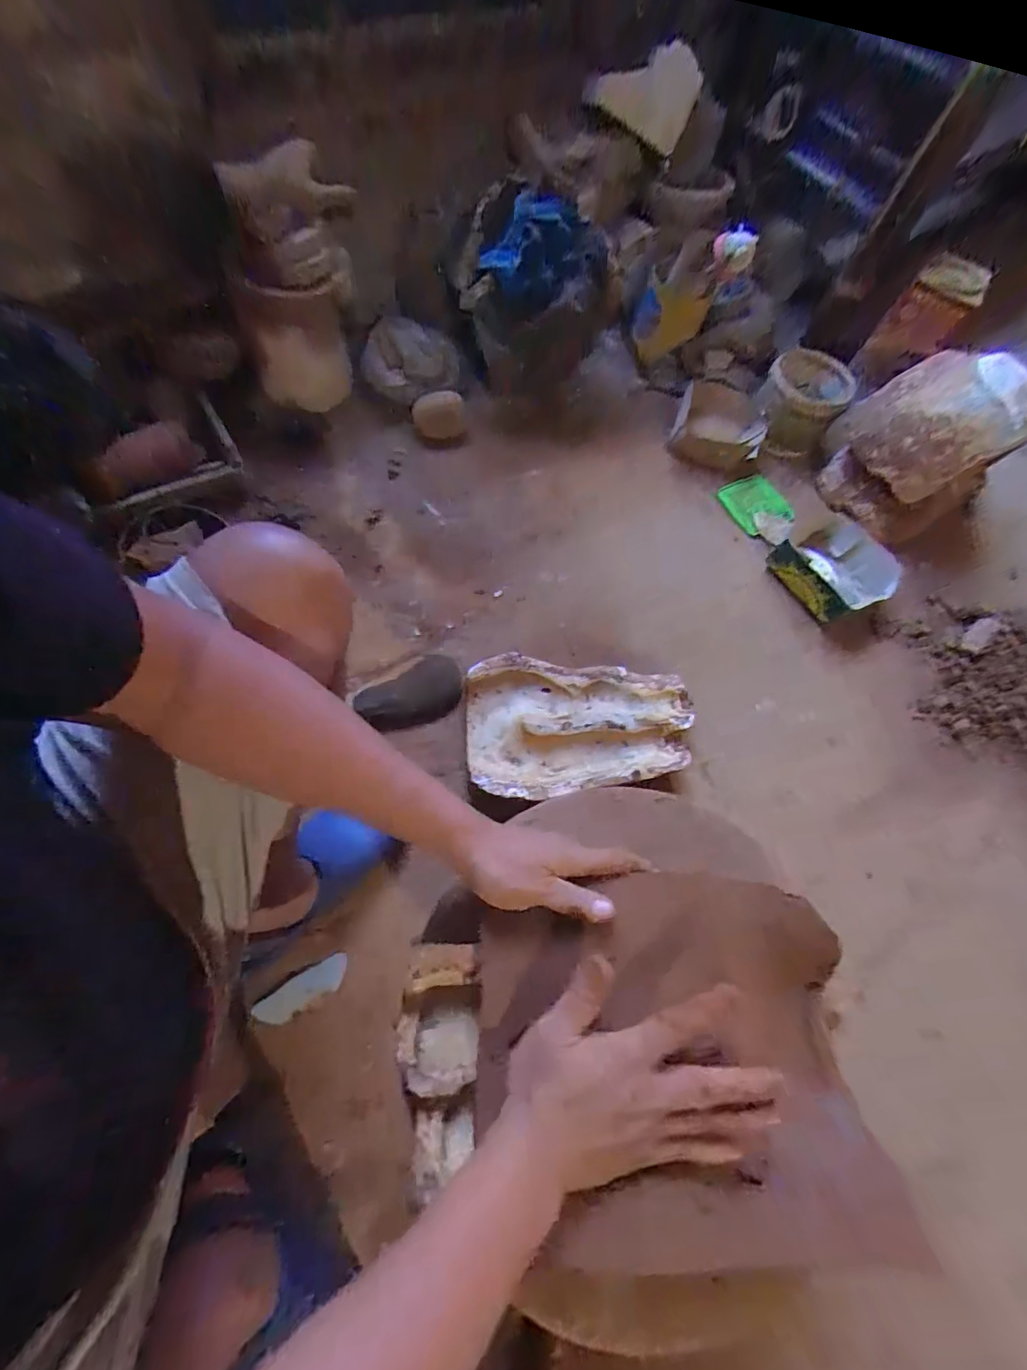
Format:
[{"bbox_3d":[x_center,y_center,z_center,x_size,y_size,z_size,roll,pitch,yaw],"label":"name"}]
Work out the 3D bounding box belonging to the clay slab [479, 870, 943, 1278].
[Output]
[{"bbox_3d":[0.120,0.278,0.388,0.283,0.049,0.245,-2,70,-4],"label":"clay slab"}]

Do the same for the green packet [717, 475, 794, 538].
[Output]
[{"bbox_3d":[0.530,-0.398,1.127,0.130,0.018,0.141,-22,72,-16],"label":"green packet"}]

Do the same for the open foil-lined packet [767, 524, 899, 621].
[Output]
[{"bbox_3d":[0.640,-0.228,1.021,0.210,0.064,0.193,-28,74,-18],"label":"open foil-lined packet"}]

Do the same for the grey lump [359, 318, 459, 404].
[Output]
[{"bbox_3d":[-0.220,-0.712,1.106,0.197,0.111,0.161,5,66,-3],"label":"grey lump"}]

